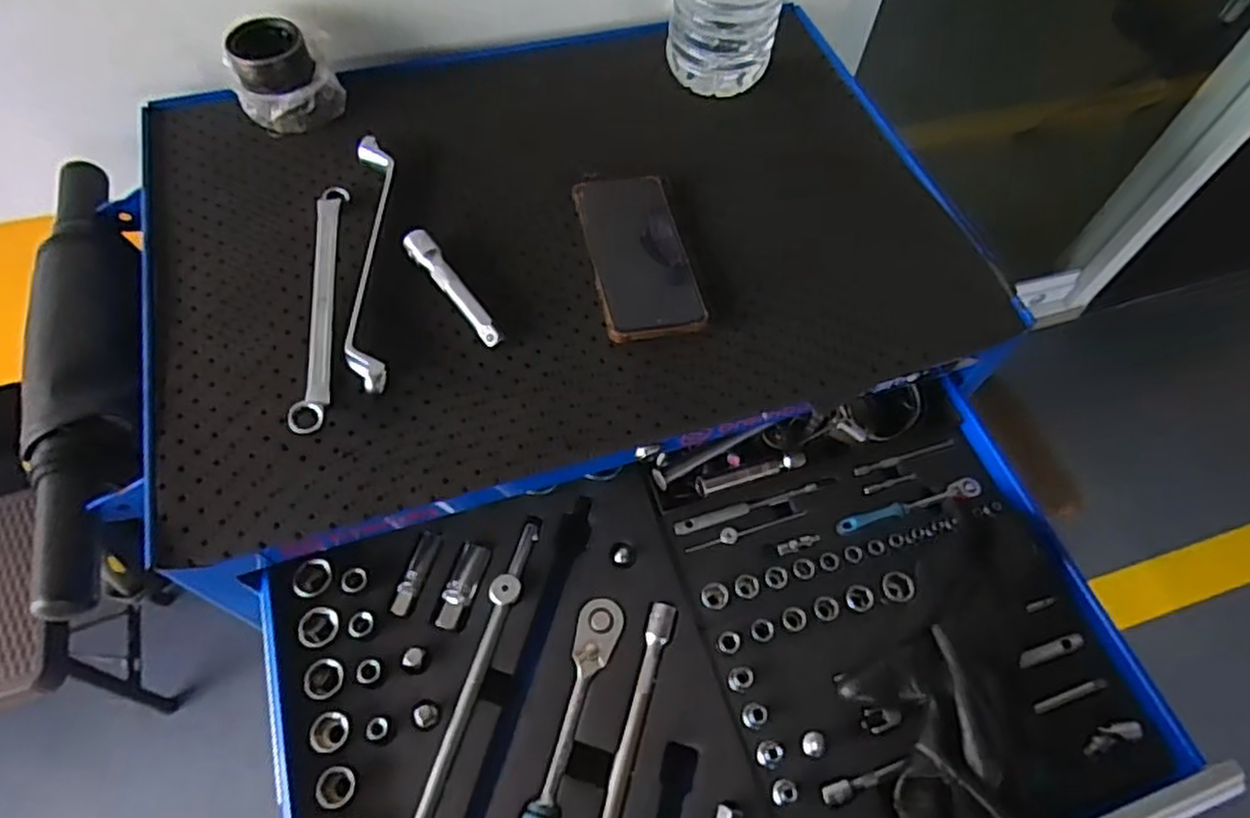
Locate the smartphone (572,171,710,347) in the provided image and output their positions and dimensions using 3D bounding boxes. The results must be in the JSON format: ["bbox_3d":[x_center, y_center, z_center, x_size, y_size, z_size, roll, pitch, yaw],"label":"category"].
[{"bbox_3d":[0.011,-0.129,0.596,0.080,0.015,0.167,-9,61,-9],"label":"smartphone"}]

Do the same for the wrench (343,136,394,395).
[{"bbox_3d":[-0.202,-0.123,0.570,0.030,0.019,0.256,-5,61,-6],"label":"wrench"}]

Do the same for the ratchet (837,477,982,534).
[{"bbox_3d":[0.234,0.080,0.582,0.132,0.012,0.018,-16,63,-12],"label":"ratchet"}]

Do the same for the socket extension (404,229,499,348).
[{"bbox_3d":[-0.134,-0.096,0.560,0.022,0.020,0.120,-35,68,-21],"label":"socket extension"}]

